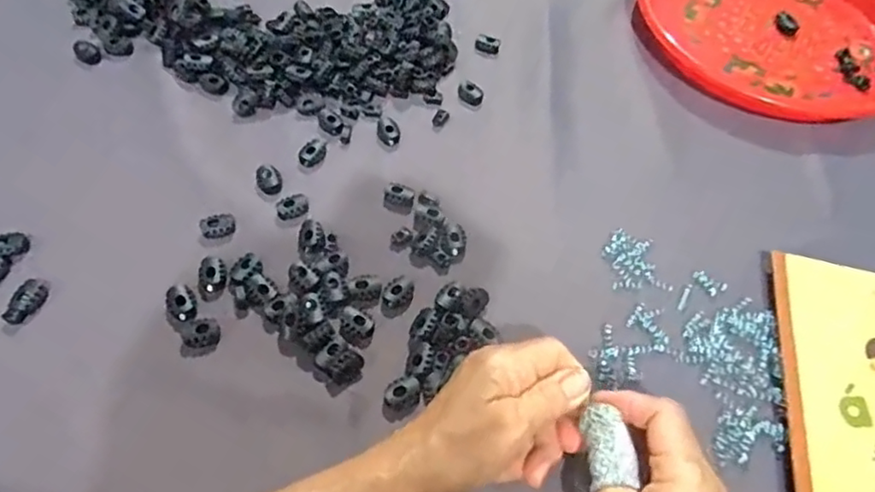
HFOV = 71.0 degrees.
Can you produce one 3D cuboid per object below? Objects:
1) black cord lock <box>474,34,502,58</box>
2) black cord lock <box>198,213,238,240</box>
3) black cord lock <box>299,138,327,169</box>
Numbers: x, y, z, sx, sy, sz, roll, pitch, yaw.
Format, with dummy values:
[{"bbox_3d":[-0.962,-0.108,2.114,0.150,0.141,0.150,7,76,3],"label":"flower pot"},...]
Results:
[{"bbox_3d":[0.044,-0.175,0.533,0.022,0.011,0.015,12,56,5],"label":"black cord lock"},{"bbox_3d":[-0.148,-0.013,0.414,0.022,0.008,0.016,-8,56,-9],"label":"black cord lock"},{"bbox_3d":[-0.092,-0.070,0.455,0.017,0.008,0.024,13,56,5],"label":"black cord lock"}]

